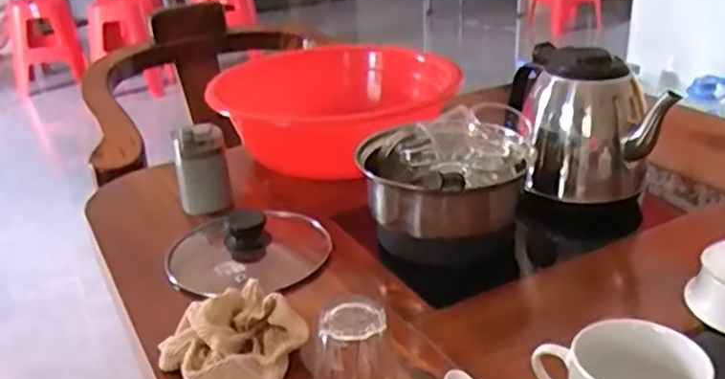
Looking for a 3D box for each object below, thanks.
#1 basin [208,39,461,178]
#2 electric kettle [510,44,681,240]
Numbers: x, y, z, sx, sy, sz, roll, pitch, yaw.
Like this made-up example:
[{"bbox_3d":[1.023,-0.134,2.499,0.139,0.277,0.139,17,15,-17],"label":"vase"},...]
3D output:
[{"bbox_3d":[-0.026,-0.102,0.871,0.257,0.092,0.257,-23,31,-34],"label":"basin"},{"bbox_3d":[0.226,-0.052,0.731,0.121,0.176,0.159,-4,24,1],"label":"electric kettle"}]

